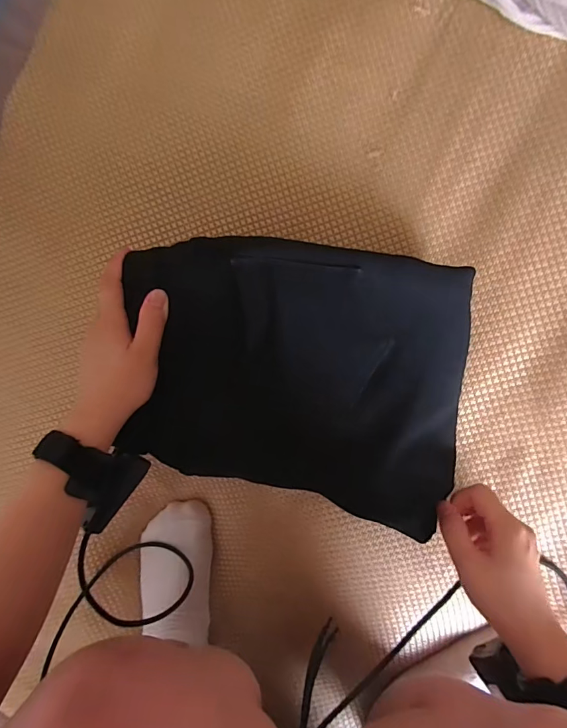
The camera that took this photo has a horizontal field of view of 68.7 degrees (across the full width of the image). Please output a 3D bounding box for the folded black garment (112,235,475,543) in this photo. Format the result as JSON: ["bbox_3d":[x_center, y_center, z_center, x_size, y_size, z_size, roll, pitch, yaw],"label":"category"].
[{"bbox_3d":[0.013,0.015,0.335,0.269,0.056,0.209,8,96,8],"label":"folded black garment"}]

